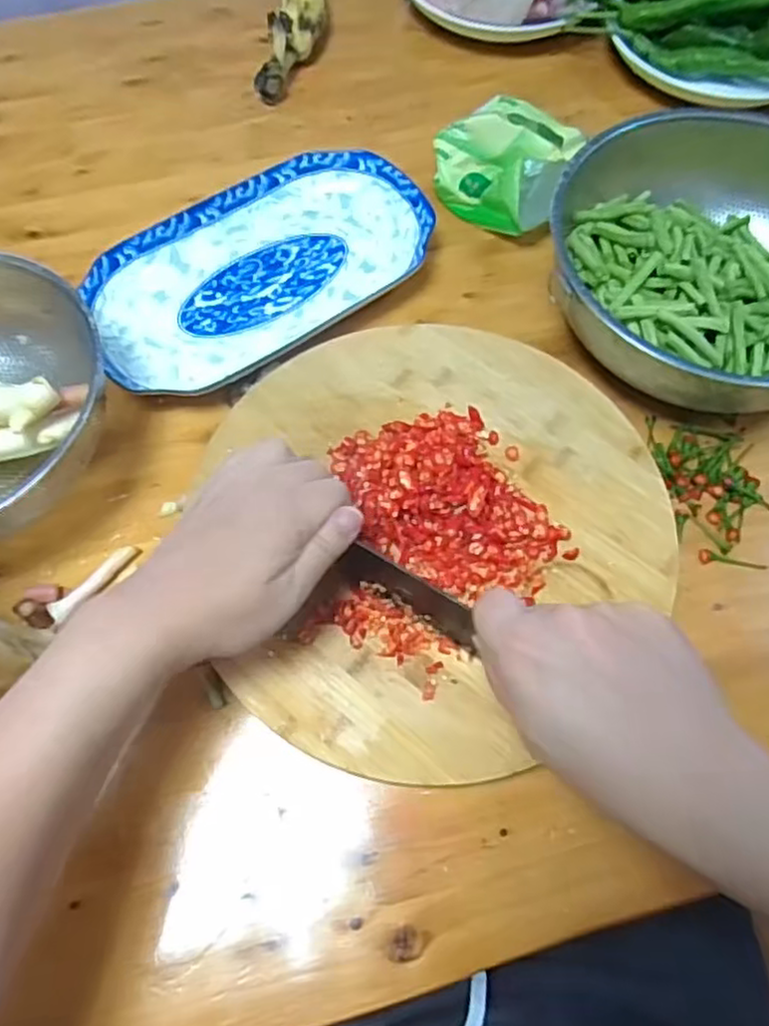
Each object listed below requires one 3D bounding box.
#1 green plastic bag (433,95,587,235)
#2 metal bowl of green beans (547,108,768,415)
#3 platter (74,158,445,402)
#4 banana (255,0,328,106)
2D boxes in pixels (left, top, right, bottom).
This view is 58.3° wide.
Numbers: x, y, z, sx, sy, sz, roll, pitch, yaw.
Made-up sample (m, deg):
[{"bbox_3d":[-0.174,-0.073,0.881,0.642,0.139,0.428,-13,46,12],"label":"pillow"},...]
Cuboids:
[{"bbox_3d":[0.103,-0.289,0.572,0.113,0.066,0.088,37,71,15],"label":"green plastic bag"},{"bbox_3d":[0.246,-0.208,0.520,0.237,0.093,0.279,10,66,4],"label":"metal bowl of green beans"},{"bbox_3d":[-0.099,-0.196,0.549,0.270,0.030,0.147,-33,70,-14],"label":"platter"},{"bbox_3d":[-0.083,-0.463,0.659,0.047,0.052,0.162,8,66,4],"label":"banana"}]

